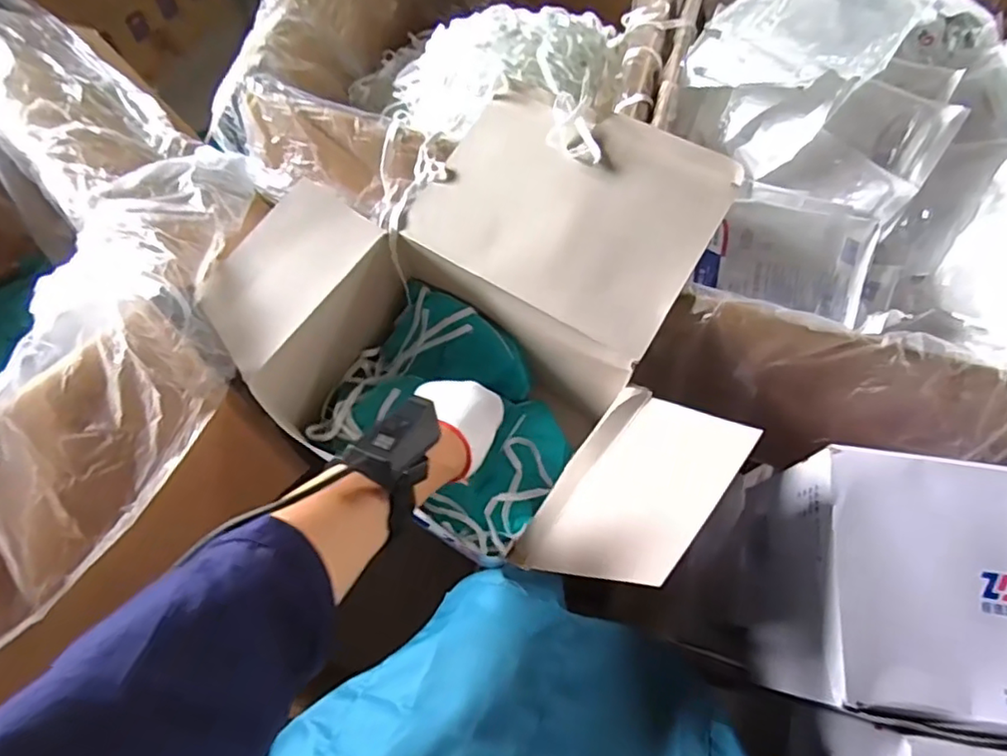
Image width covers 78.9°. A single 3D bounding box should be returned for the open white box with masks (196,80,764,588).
[{"bbox_3d":[0.004,-0.050,0.592,0.450,0.191,0.379,30,69,12],"label":"open white box with masks"}]

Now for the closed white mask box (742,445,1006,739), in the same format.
[{"bbox_3d":[0.378,0.192,0.531,0.259,0.170,0.192,8,67,3],"label":"closed white mask box"}]

